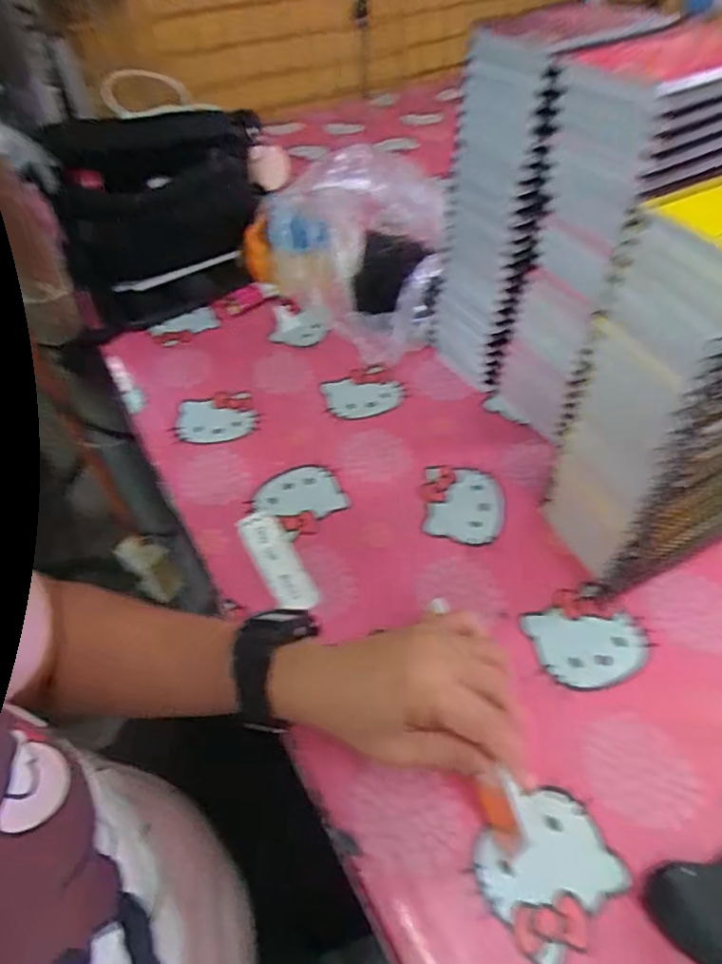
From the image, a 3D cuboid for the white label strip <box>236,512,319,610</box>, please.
[{"bbox_3d":[-0.071,0.064,0.469,0.033,0.005,0.103,-26,53,-17],"label":"white label strip"}]

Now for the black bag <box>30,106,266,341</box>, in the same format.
[{"bbox_3d":[-0.234,-0.330,0.688,0.258,0.185,0.176,-25,53,-17],"label":"black bag"}]

